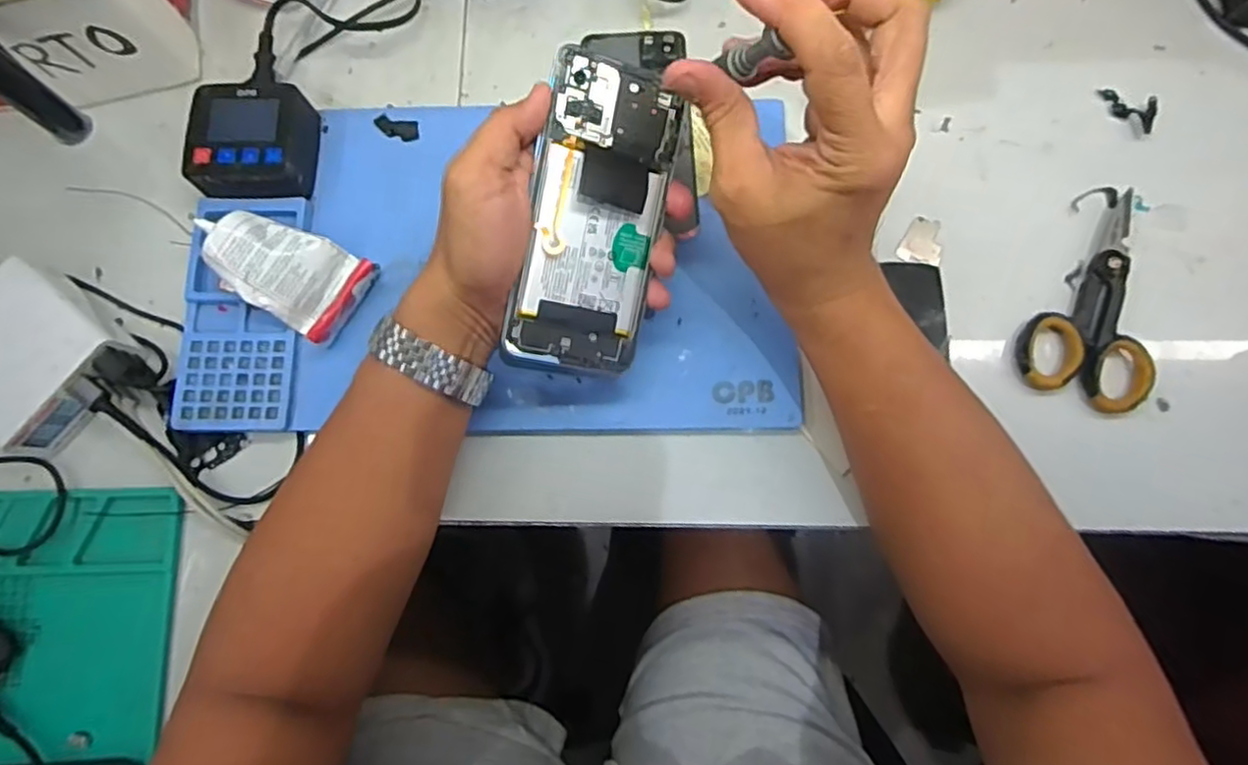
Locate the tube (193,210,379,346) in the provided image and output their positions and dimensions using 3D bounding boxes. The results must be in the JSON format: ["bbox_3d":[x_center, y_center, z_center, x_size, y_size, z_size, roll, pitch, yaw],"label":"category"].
[{"bbox_3d":[-0.207,-0.070,0.413,0.092,0.039,0.058,30,81,8],"label":"tube"}]

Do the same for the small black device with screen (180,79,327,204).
[{"bbox_3d":[-0.244,-0.159,0.440,0.071,0.030,0.078,2,79,3],"label":"small black device with screen"}]

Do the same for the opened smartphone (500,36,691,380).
[{"bbox_3d":[-0.012,-0.085,0.356,0.072,0.013,0.164,8,96,-20],"label":"opened smartphone"}]

